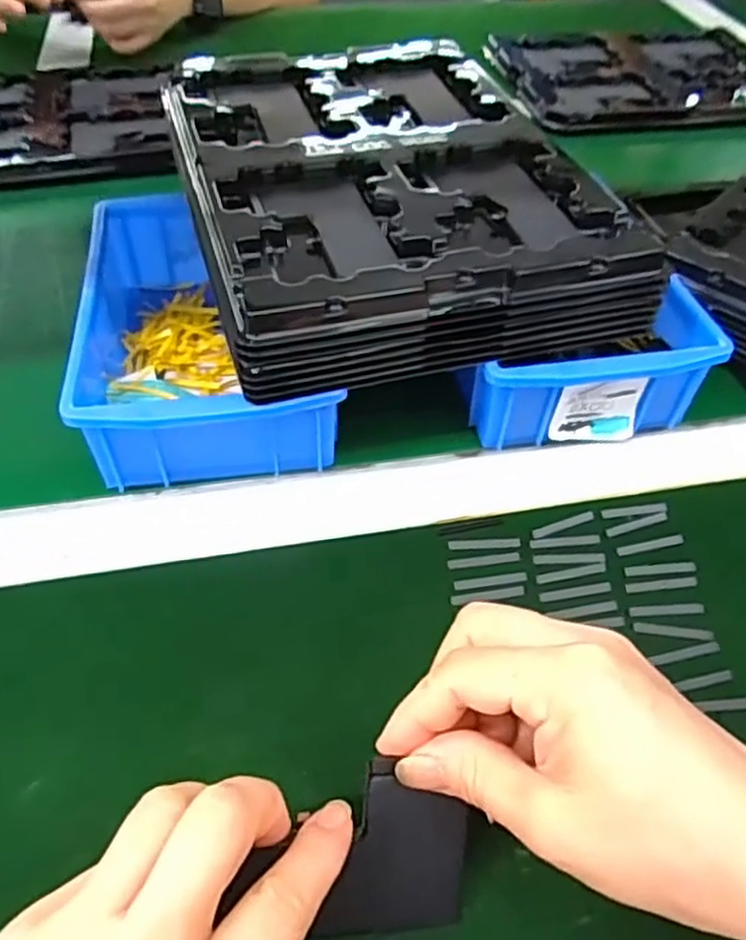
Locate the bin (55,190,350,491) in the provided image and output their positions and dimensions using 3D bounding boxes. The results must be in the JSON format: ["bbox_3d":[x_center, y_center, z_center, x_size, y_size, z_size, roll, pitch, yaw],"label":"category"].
[{"bbox_3d":[-0.097,-0.090,0.423,0.123,0.065,0.204,-7,49,-6],"label":"bin"}]

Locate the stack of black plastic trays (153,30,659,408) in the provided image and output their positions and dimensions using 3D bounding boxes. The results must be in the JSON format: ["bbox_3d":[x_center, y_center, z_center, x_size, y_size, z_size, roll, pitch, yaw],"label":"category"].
[{"bbox_3d":[0.000,-0.171,0.428,0.213,0.051,0.288,-12,51,-12],"label":"stack of black plastic trays"}]

